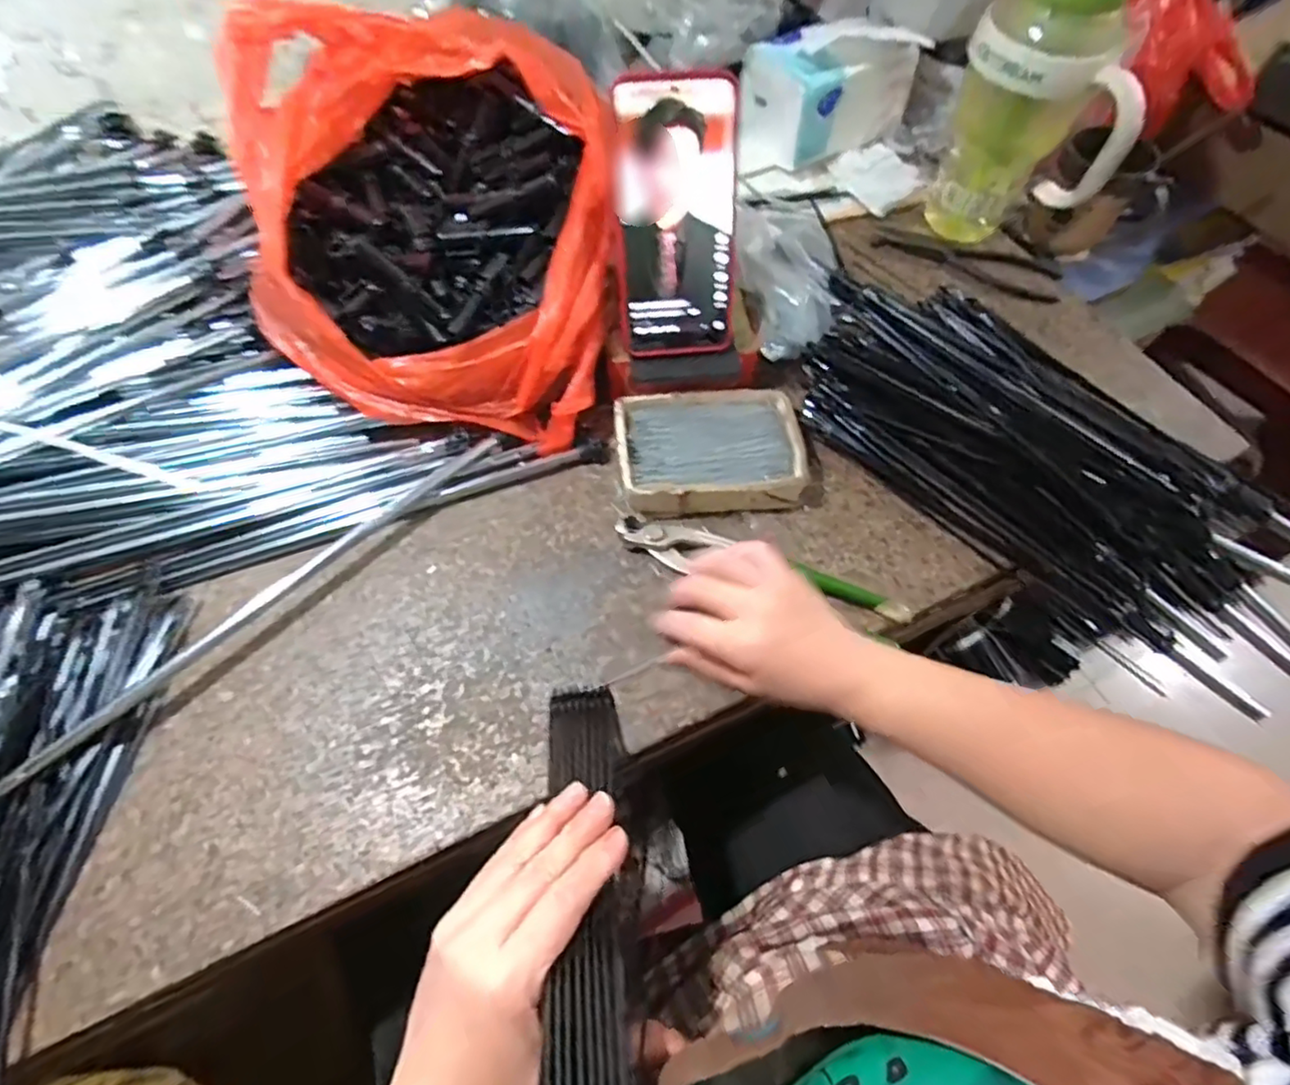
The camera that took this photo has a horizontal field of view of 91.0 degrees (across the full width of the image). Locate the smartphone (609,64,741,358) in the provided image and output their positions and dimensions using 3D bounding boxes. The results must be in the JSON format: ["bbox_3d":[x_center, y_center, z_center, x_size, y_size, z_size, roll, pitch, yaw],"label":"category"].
[{"bbox_3d":[0.021,-0.207,0.414,0.079,0.164,0.017,-4,30,-1],"label":"smartphone"}]

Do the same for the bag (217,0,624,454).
[{"bbox_3d":[-0.139,-0.226,0.448,0.244,0.178,0.232,7,60,5],"label":"bag"}]

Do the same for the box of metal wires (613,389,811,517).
[{"bbox_3d":[0.048,-0.062,0.463,0.134,0.039,0.098,-8,60,-4],"label":"box of metal wires"}]

